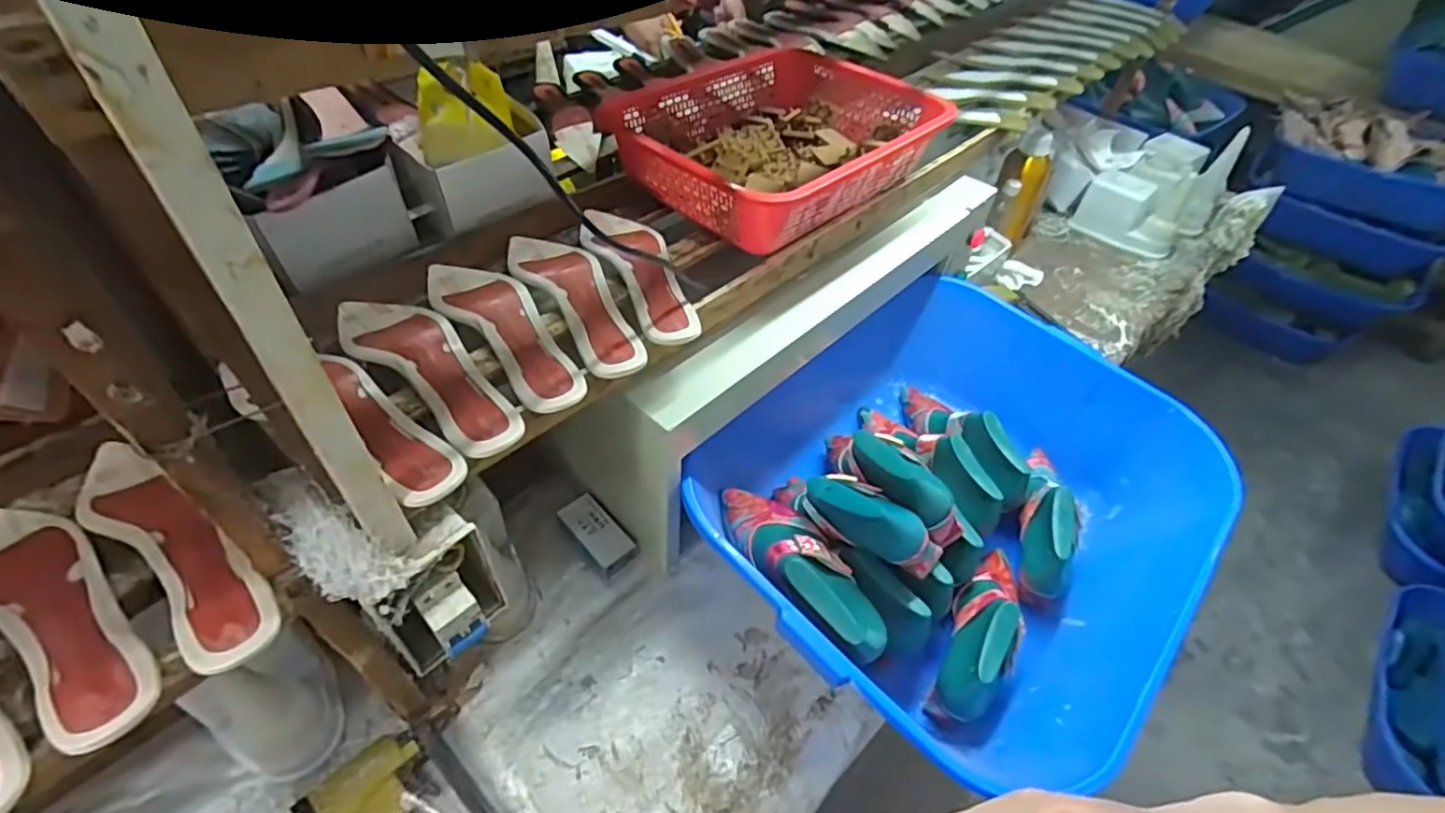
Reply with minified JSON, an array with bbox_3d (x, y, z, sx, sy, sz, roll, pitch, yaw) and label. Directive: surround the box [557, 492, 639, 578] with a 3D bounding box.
[{"bbox_3d":[-0.159,0.160,0.825,0.051,0.027,0.107,-35,60,-31],"label":"box"}]

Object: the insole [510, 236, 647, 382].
[{"bbox_3d":[-0.145,-0.113,0.623,0.067,0.015,0.233,-27,56,-27],"label":"insole"}]

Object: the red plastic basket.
[{"bbox_3d":[0.072,-0.321,0.789,0.263,0.083,0.365,38,55,25],"label":"red plastic basket"}]

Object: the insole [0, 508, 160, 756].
[{"bbox_3d":[-0.449,0.125,0.424,0.238,0.018,0.067,30,52,19],"label":"insole"}]

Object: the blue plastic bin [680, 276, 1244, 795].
[{"bbox_3d":[0.301,0.121,0.795,0.465,0.191,0.600,37,54,24],"label":"blue plastic bin"}]

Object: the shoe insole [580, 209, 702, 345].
[{"bbox_3d":[-0.087,-0.144,0.659,0.069,0.013,0.224,-17,52,-20],"label":"shoe insole"}]

